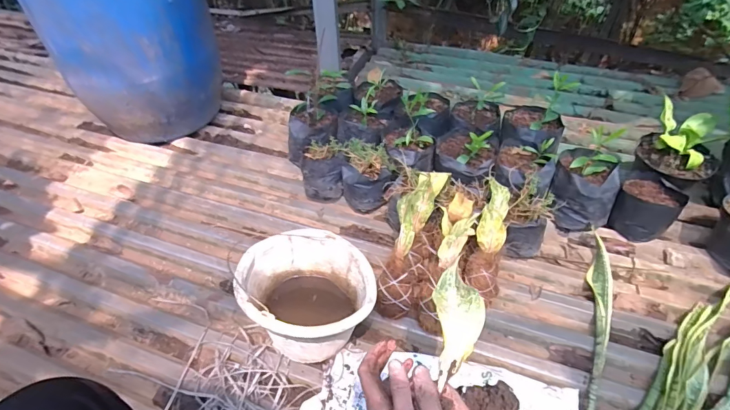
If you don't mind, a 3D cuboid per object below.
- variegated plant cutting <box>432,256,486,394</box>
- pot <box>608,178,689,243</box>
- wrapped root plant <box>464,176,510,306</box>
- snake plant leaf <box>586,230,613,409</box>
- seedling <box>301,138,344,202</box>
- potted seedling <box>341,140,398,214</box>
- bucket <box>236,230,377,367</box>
[{"bbox_3d":[0.114,0.136,0.489,0.059,0.030,0.161,7,38,8],"label":"variegated plant cutting"},{"bbox_3d":[0.689,0.012,0.989,0.121,0.117,0.129,0,48,0],"label":"pot"},{"bbox_3d":[0.275,0.071,0.880,0.073,0.061,0.291,12,69,13],"label":"wrapped root plant"},{"bbox_3d":[0.476,0.252,0.809,0.044,0.032,0.473,17,50,15],"label":"snake plant leaf"},{"bbox_3d":[-0.115,-0.090,1.113,0.112,0.151,0.109,0,48,0],"label":"seedling"},{"bbox_3d":[0.009,-0.069,1.079,0.140,0.144,0.136,0,48,0],"label":"potted seedling"},{"bbox_3d":[-0.110,0.171,0.774,0.234,0.148,0.233,0,48,0],"label":"bucket"}]

